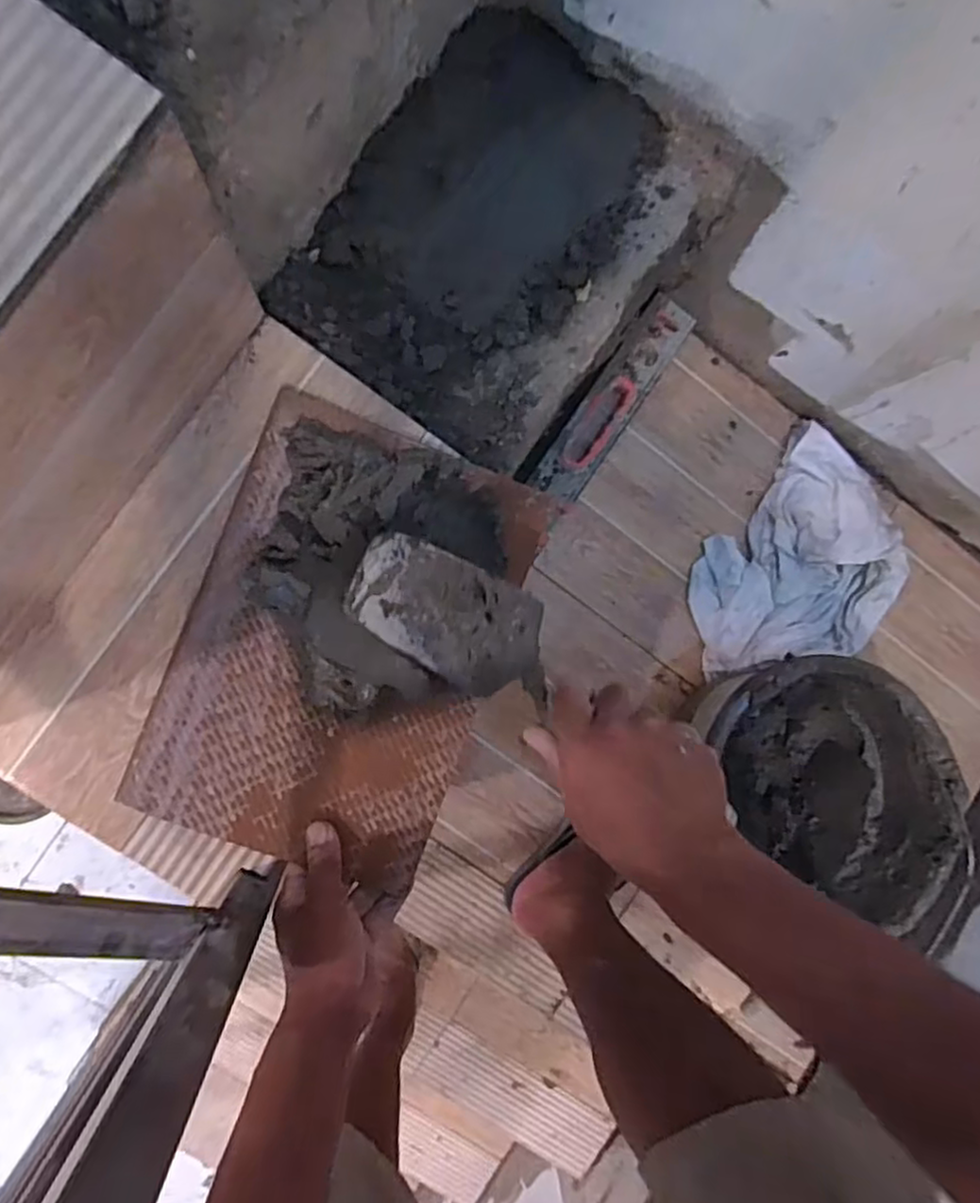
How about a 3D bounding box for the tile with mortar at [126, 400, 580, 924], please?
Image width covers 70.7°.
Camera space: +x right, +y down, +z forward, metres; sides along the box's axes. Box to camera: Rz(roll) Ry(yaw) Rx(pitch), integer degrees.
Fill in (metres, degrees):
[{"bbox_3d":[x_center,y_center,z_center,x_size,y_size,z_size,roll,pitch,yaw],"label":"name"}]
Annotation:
[{"bbox_3d":[-0.111,0.033,0.518,0.233,0.049,0.336,21,87,-8],"label":"tile with mortar"}]

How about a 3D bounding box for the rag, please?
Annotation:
[{"bbox_3d":[0.368,-0.062,0.825,0.260,0.071,0.281,-11,92,-8],"label":"rag"}]

